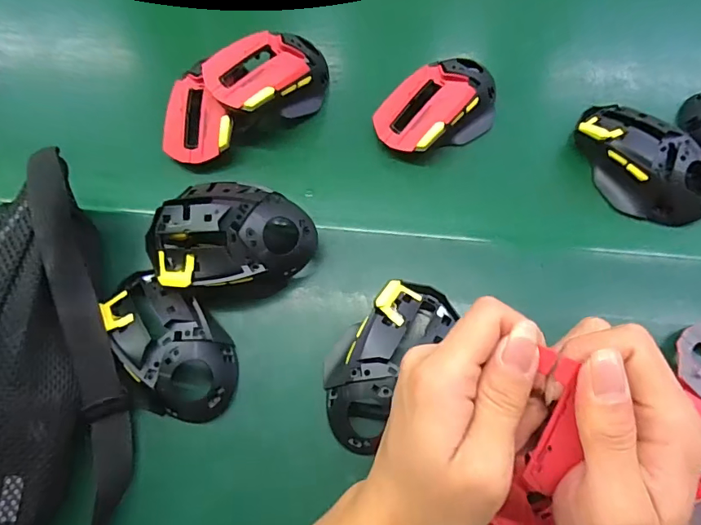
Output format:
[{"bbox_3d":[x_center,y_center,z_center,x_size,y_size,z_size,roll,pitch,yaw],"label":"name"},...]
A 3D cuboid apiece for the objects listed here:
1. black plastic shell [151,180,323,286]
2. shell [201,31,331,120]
[{"bbox_3d":[-0.087,-0.026,0.346,0.118,0.056,0.092,-7,67,-3],"label":"black plastic shell"},{"bbox_3d":[-0.067,-0.157,0.404,0.102,0.053,0.060,-34,66,-12],"label":"shell"}]

